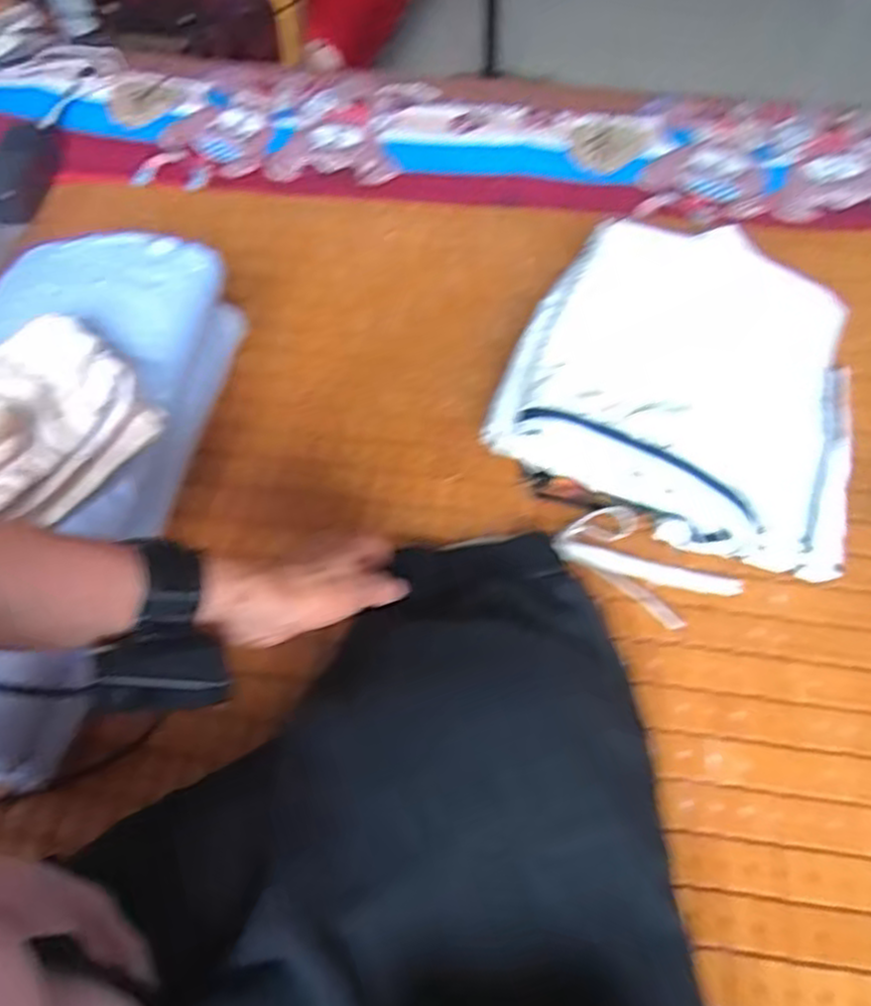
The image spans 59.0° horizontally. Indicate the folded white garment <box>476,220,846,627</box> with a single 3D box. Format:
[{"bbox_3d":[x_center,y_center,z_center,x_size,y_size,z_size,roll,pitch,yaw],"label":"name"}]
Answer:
[{"bbox_3d":[0.228,-0.097,0.683,0.308,0.112,0.320,20,60,14],"label":"folded white garment"}]

